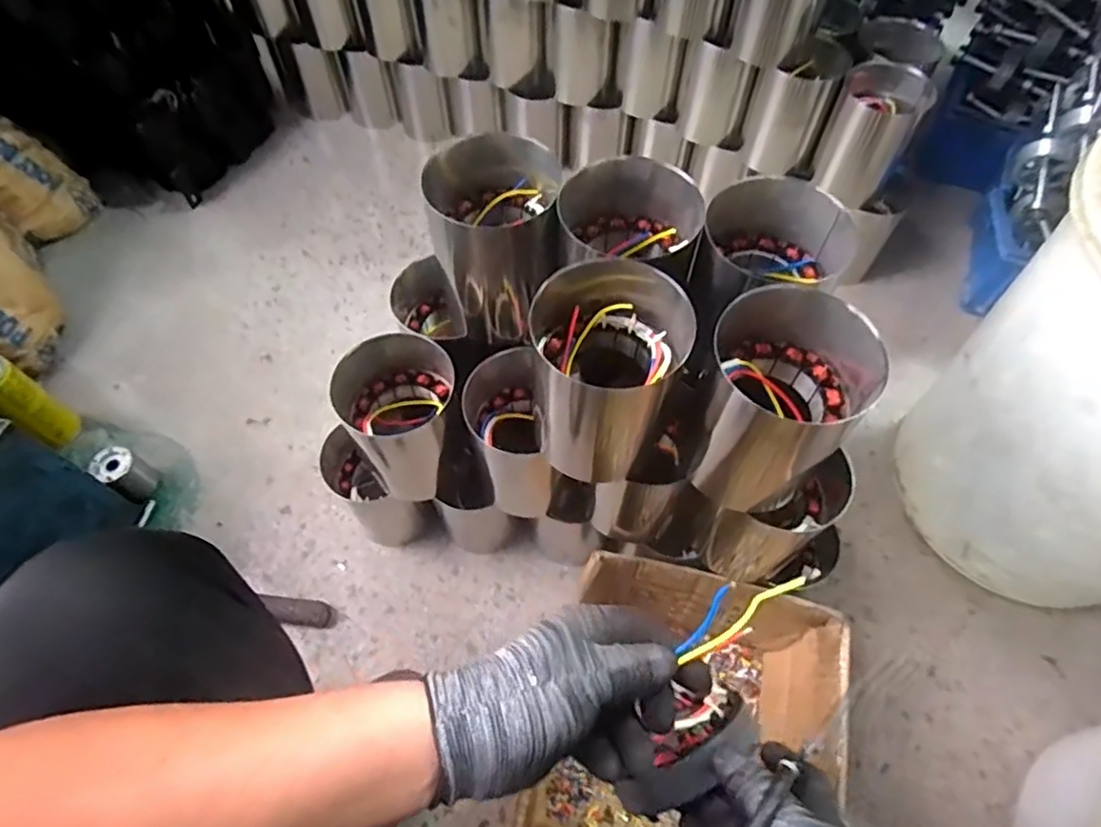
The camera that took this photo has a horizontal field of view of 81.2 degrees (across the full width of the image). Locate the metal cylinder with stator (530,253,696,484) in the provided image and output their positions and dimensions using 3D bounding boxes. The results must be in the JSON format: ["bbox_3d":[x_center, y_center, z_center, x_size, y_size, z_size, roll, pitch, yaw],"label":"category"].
[{"bbox_3d":[0.046,-0.036,0.561,0.114,0.178,0.117,15,61,9],"label":"metal cylinder with stator"}]

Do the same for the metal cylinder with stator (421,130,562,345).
[{"bbox_3d":[-0.053,-0.167,0.629,0.115,0.160,0.114,-5,60,-2],"label":"metal cylinder with stator"}]

